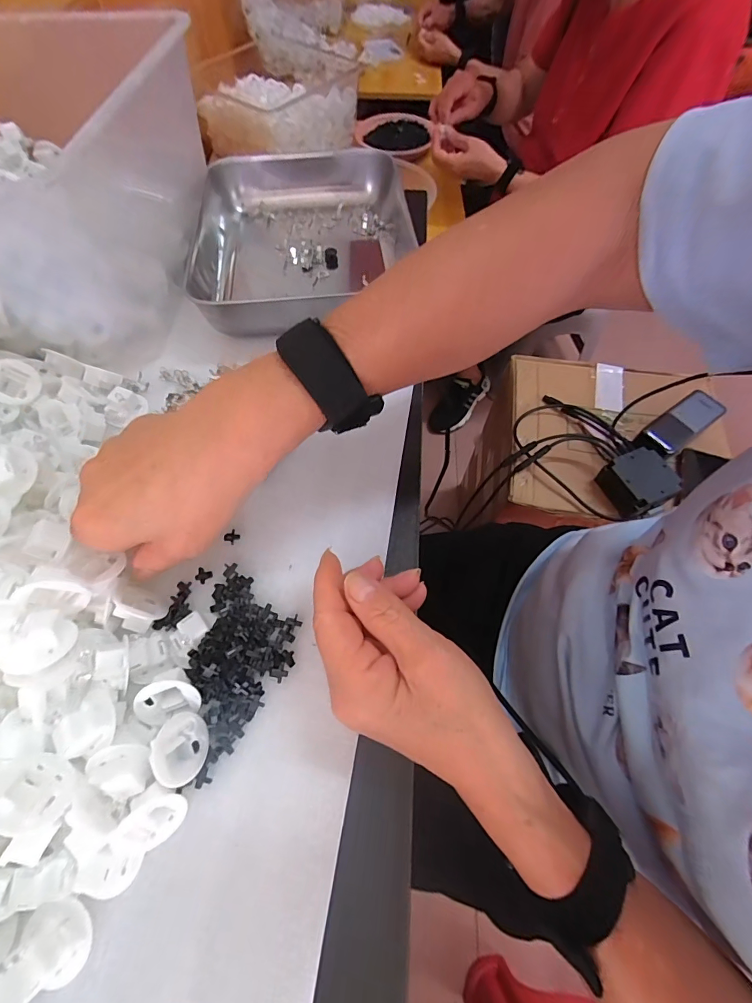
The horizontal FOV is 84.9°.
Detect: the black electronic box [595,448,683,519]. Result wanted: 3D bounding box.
[{"bbox_3d":[0.375,-0.027,0.590,0.079,0.050,0.081,-25,66,-13],"label":"black electronic box"}]

